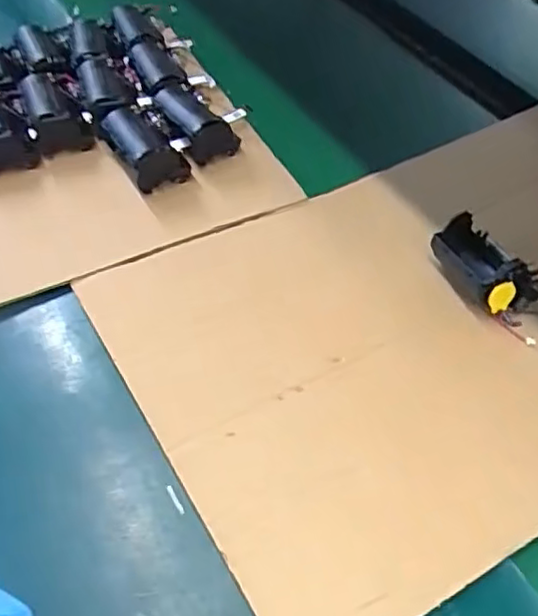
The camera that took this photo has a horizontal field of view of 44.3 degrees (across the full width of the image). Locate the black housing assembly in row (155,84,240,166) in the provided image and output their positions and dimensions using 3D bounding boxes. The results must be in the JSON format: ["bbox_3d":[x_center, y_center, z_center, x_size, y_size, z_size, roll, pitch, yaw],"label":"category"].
[{"bbox_3d":[-0.065,-0.165,0.592,0.048,0.042,0.077,-27,58,-22],"label":"black housing assembly in row"}]

